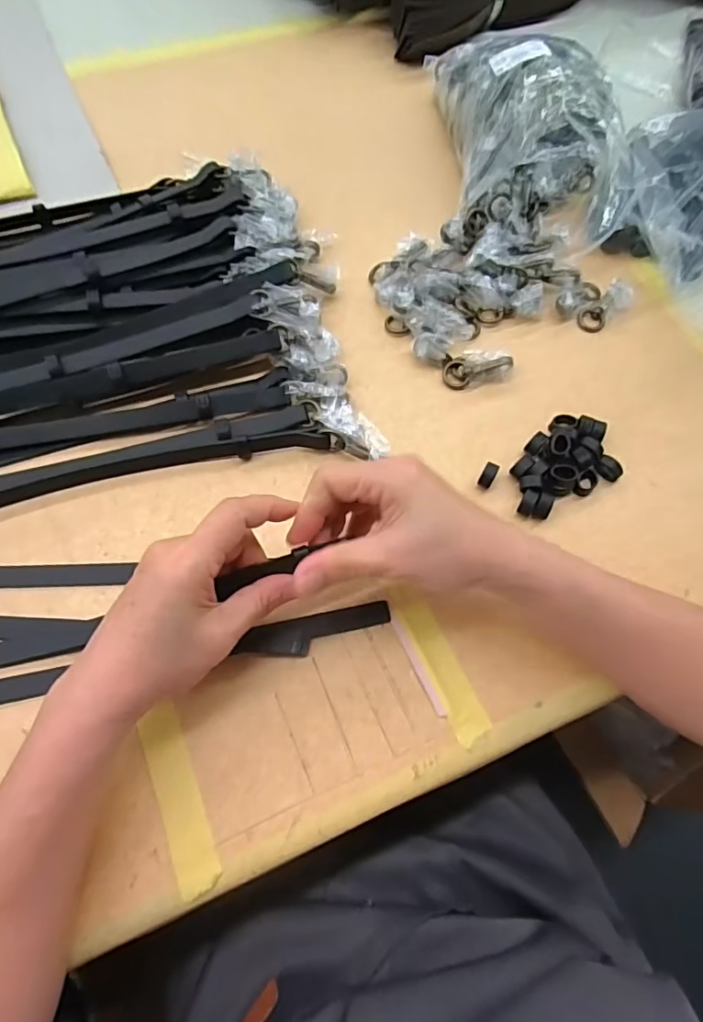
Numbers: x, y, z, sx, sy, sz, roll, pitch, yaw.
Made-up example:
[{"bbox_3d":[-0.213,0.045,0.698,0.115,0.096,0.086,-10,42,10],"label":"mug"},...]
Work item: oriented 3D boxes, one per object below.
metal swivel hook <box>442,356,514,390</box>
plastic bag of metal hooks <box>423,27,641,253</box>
[{"bbox_3d":[0.104,-0.117,0.435,0.057,0.013,0.024,-8,65,8],"label":"metal swivel hook"},{"bbox_3d":[0.168,-0.378,0.505,0.149,0.087,0.263,0,66,-1],"label":"plastic bag of metal hooks"}]

